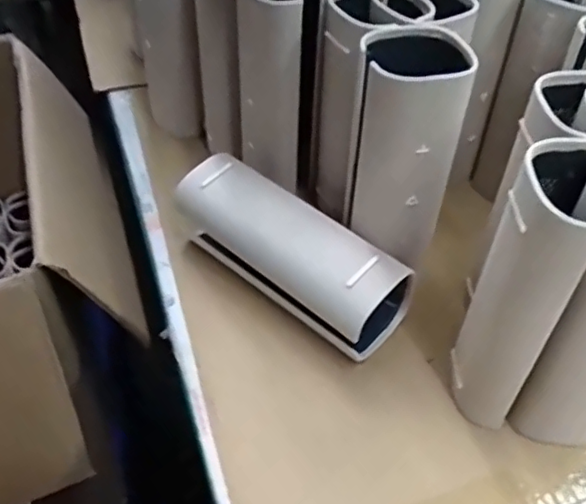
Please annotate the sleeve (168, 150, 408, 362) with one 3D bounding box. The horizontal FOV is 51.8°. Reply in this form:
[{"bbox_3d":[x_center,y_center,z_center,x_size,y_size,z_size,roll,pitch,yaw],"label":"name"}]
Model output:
[{"bbox_3d":[-0.005,0.001,0.452,0.186,0.076,0.072,35,54,28],"label":"sleeve"}]

